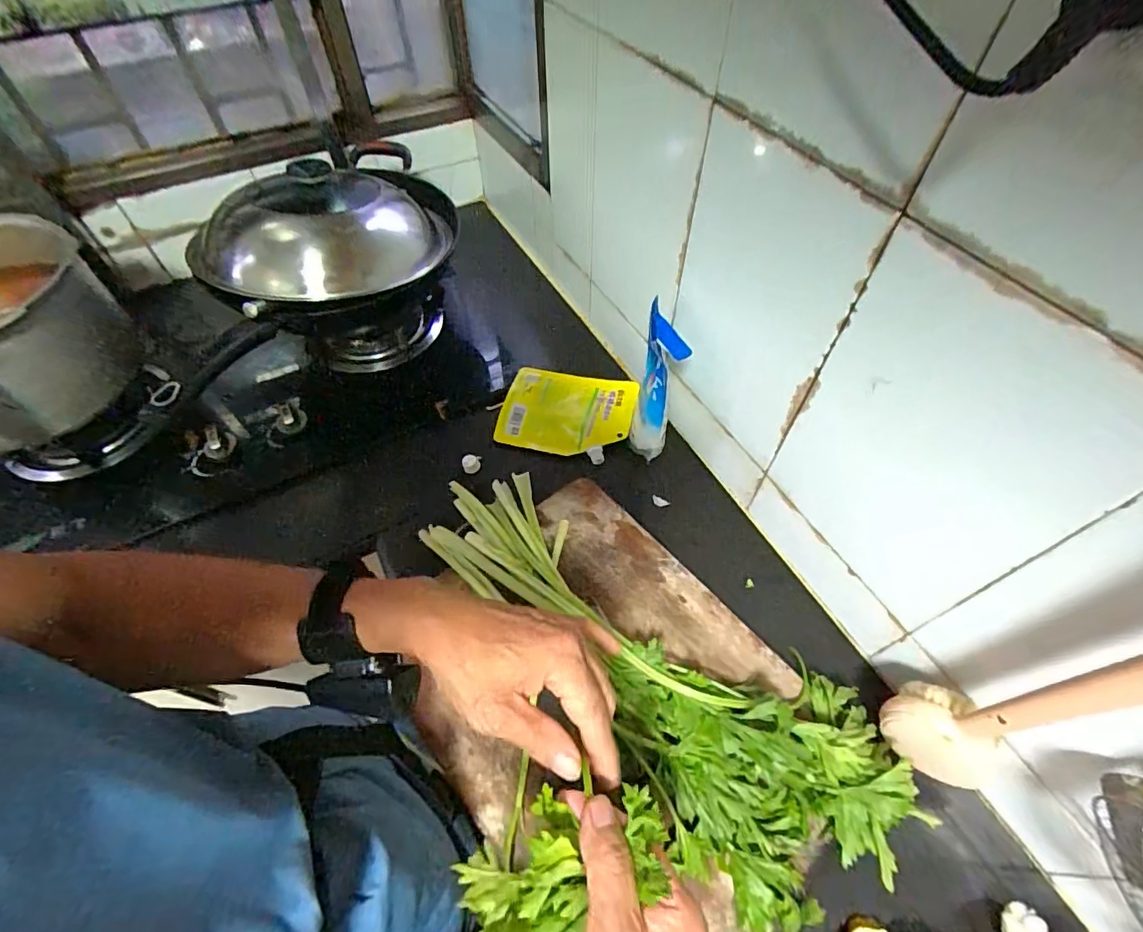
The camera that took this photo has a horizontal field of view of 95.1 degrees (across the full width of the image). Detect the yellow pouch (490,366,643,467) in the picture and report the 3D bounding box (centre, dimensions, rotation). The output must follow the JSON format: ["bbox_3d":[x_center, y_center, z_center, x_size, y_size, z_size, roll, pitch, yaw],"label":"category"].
[{"bbox_3d":[-0.007,-0.075,0.716,0.181,0.029,0.132,14,57,10],"label":"yellow pouch"}]

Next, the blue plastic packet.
[{"bbox_3d":[0.094,-0.092,0.610,0.034,0.182,0.063,-14,57,-9],"label":"blue plastic packet"}]

